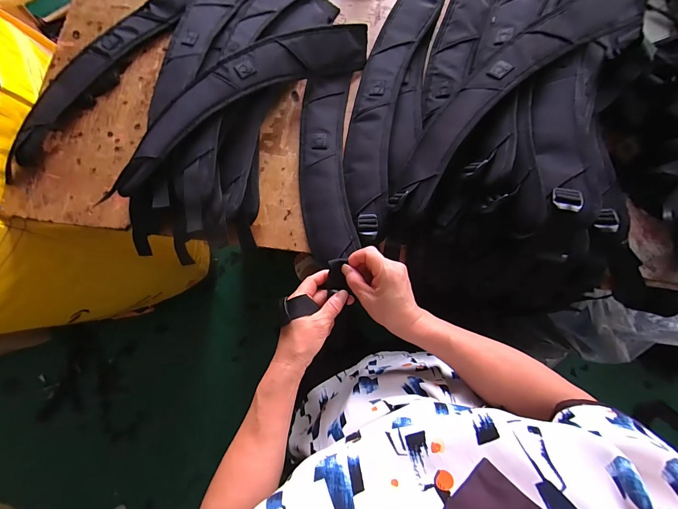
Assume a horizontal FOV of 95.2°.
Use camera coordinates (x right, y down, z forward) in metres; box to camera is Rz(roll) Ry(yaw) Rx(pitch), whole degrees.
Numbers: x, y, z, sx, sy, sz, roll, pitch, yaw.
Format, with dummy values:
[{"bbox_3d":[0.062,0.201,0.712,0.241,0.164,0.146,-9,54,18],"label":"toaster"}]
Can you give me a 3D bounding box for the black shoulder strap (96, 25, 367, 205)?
[{"bbox_3d":[-0.151,-0.247,0.489,0.452,0.071,0.083,-34,80,-6],"label":"black shoulder strap"}]

